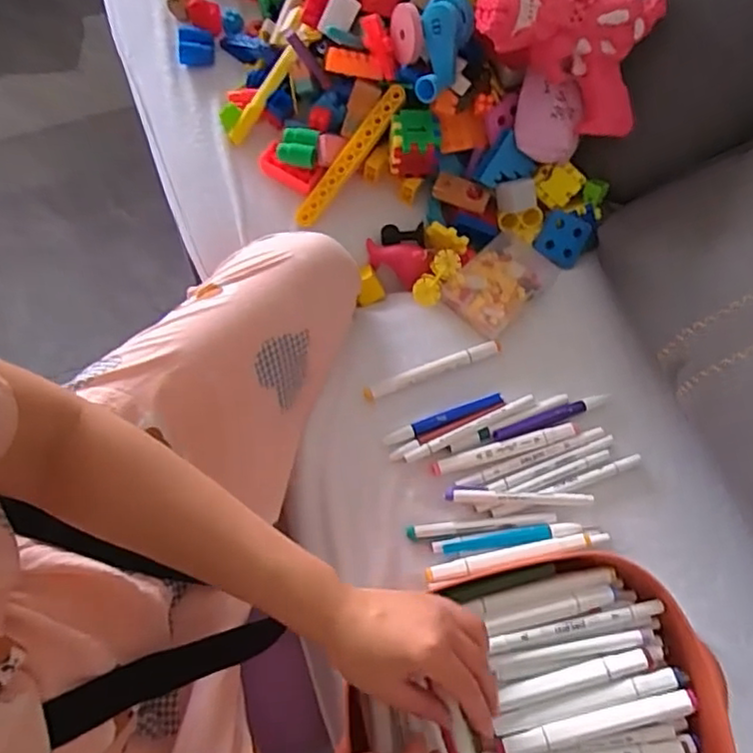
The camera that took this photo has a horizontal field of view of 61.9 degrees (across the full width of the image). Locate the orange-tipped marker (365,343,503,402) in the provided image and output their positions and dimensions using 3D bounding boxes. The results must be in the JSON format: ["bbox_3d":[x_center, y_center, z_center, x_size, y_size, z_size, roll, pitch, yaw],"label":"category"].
[{"bbox_3d":[0.058,-0.007,0.639,0.150,0.011,0.018,-22,73,-8],"label":"orange-tipped marker"}]

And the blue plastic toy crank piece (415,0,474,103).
[{"bbox_3d":[0.065,-0.328,0.628,0.050,0.036,0.107,14,102,4],"label":"blue plastic toy crank piece"}]

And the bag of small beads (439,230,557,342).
[{"bbox_3d":[0.134,-0.102,0.672,0.079,0.020,0.117,43,76,12],"label":"bag of small beads"}]

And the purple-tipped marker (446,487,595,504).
[{"bbox_3d":[0.136,0.114,0.595,0.139,0.011,0.012,1,72,0],"label":"purple-tipped marker"}]

